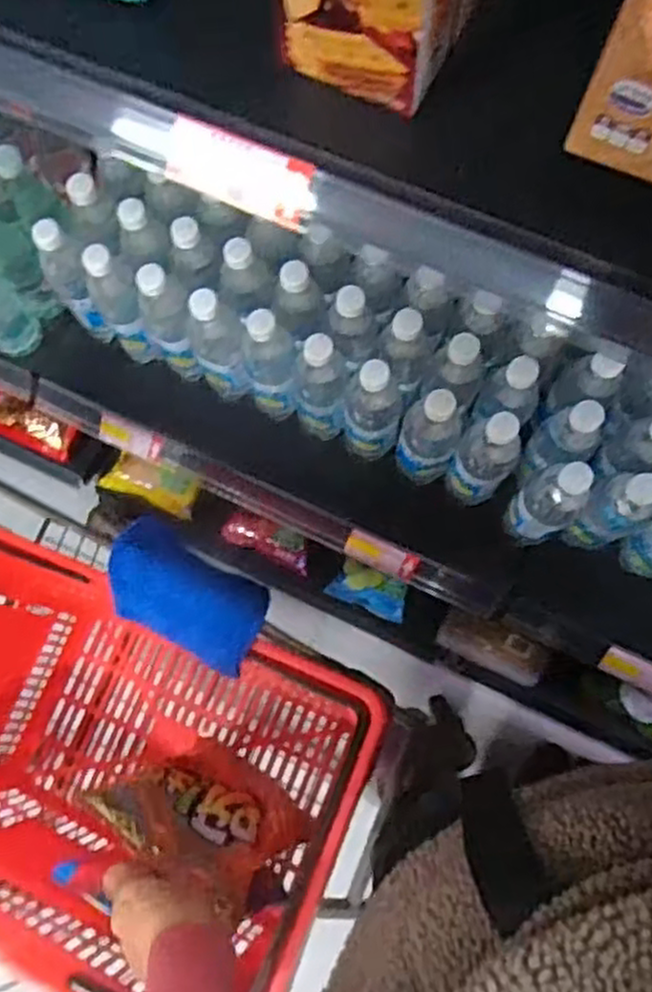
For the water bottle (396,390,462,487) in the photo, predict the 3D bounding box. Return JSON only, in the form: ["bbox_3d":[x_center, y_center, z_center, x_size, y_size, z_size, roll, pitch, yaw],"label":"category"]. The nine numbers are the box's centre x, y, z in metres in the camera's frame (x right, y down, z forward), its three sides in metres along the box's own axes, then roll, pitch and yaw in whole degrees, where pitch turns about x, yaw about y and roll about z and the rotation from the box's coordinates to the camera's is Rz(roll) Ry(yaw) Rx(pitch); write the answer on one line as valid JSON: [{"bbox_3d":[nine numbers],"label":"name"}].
[{"bbox_3d":[0.117,-0.066,0.853,0.063,0.180,0.065,0,77,2],"label":"water bottle"}]

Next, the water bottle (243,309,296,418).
[{"bbox_3d":[-0.065,-0.148,0.885,0.061,0.176,0.057,-11,77,-1],"label":"water bottle"}]

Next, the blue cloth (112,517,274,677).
[{"bbox_3d":[-0.124,0.087,0.668,0.140,0.037,0.086,29,80,8],"label":"blue cloth"}]

